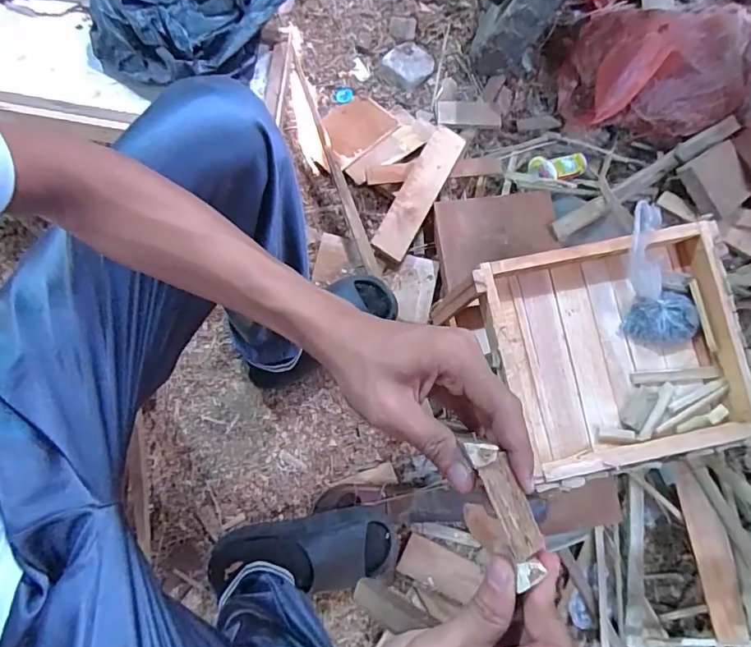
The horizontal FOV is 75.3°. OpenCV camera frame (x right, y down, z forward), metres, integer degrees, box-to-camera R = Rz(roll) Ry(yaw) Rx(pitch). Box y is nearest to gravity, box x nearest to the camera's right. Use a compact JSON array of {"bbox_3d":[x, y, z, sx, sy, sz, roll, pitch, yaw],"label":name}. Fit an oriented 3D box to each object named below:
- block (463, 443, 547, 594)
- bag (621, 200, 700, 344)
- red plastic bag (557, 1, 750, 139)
[{"bbox_3d":[0.065,0.090,0.239,0.021,0.010,0.069,-22,85,-6],"label":"block"},{"bbox_3d":[0.298,-0.050,0.524,0.075,0.035,0.160,-21,107,-5],"label":"bag"},{"bbox_3d":[0.556,-0.452,0.868,0.396,0.139,0.222,-5,78,-2],"label":"red plastic bag"}]

